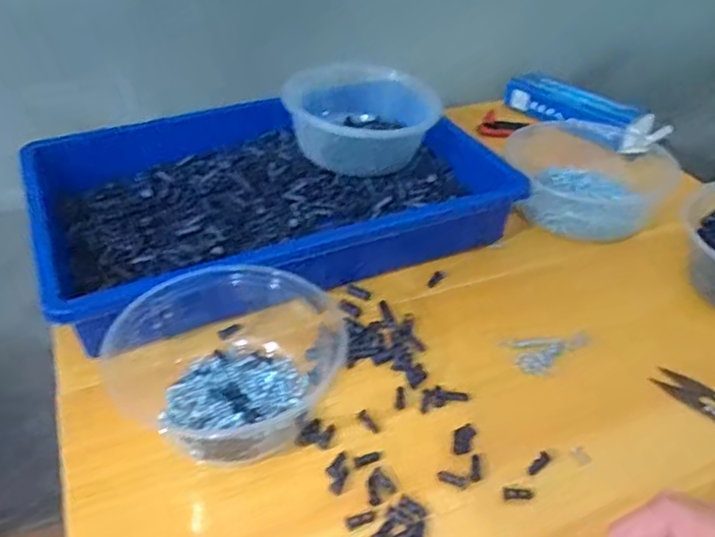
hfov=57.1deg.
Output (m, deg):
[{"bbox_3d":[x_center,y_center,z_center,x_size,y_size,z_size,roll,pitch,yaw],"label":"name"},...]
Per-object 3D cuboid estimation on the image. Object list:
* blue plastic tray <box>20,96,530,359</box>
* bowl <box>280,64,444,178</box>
[{"bbox_3d":[-0.076,-0.072,0.562,0.368,0.058,0.295,-16,41,-22],"label":"blue plastic tray"},{"bbox_3d":[0.003,-0.140,0.628,0.140,0.062,0.125,1,38,-1],"label":"bowl"}]

